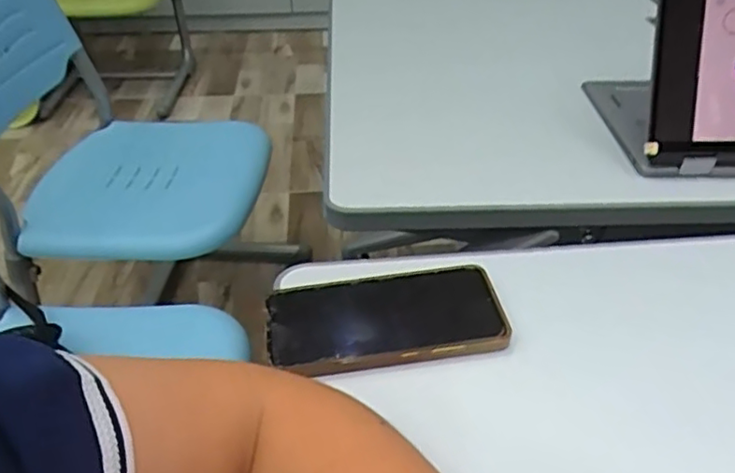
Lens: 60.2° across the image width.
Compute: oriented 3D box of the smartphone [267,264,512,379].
[{"bbox_3d":[0.012,0.056,0.437,0.155,0.013,0.084,-10,37,-6],"label":"smartphone"}]

